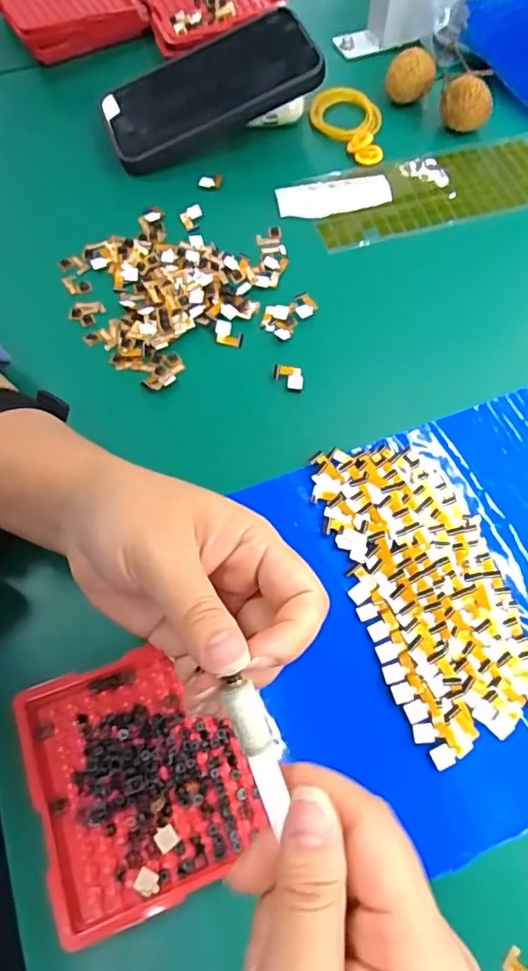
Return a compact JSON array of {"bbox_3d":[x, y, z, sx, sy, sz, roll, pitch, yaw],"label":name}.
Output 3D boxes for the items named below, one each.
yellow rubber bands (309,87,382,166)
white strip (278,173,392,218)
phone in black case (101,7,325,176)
[{"bbox_3d":[0.064,-0.282,0.439,0.054,0.010,0.078,4,66,0],"label":"yellow rubber bands"},{"bbox_3d":[0.050,-0.206,0.408,0.083,0.004,0.029,-12,74,-7],"label":"white strip"},{"bbox_3d":[-0.040,-0.288,0.412,0.156,0.018,0.081,-25,68,1],"label":"phone in black case"}]

